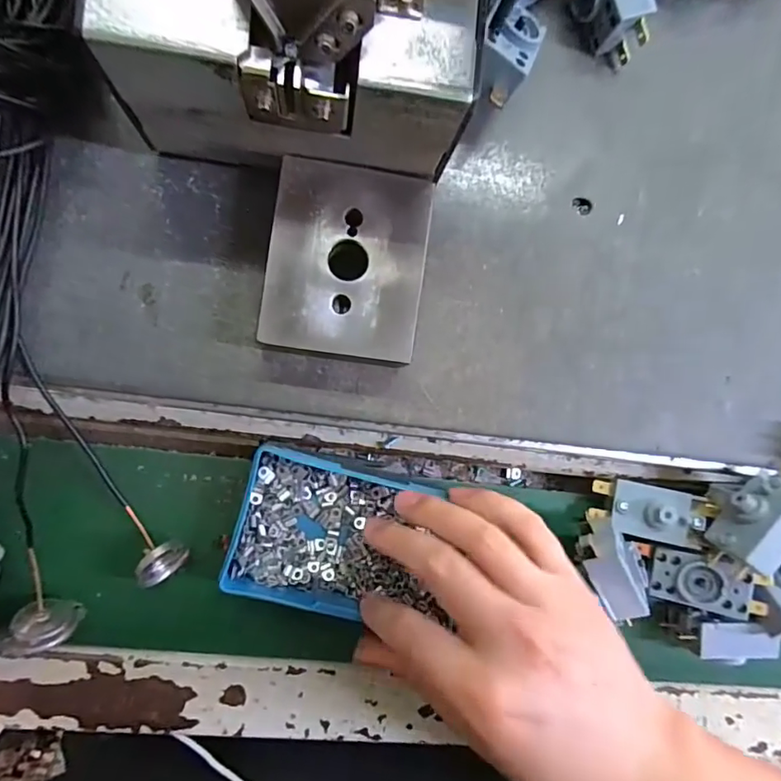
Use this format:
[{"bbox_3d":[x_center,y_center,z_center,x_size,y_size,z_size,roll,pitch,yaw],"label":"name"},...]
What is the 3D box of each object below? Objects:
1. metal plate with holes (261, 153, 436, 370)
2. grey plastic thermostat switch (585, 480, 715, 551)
[{"bbox_3d":[-0.019,-0.055,0.238,0.065,0.027,0.081,8,89,-8],"label":"metal plate with holes"},{"bbox_3d":[0.140,0.065,0.284,0.059,0.022,0.027,11,90,-3],"label":"grey plastic thermostat switch"}]

